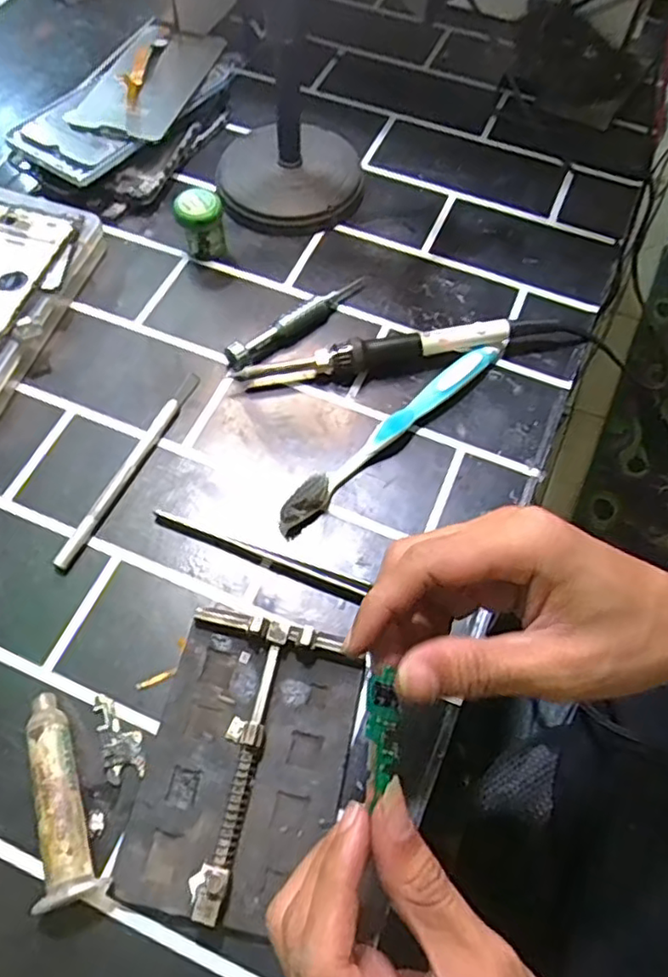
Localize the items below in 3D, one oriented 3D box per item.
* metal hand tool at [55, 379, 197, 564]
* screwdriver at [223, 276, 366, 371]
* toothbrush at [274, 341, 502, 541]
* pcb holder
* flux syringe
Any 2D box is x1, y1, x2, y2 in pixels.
[{"bbox_3d":[-0.116,-0.014,0.378,0.009,0.008,0.138,23,64,10],"label":"metal hand tool"},{"bbox_3d":[-0.021,-0.110,0.424,0.113,0.018,0.015,-38,69,-20],"label":"screwdriver"},{"bbox_3d":[0.036,-0.035,0.387,0.180,0.019,0.015,-39,70,-20],"label":"toothbrush"},{"bbox_3d":[-0.040,0.124,0.299,0.087,0.021,0.125,11,62,4],"label":"pcb holder"},{"bbox_3d":[-0.119,0.134,0.291,0.024,0.022,0.086,-13,63,-9],"label":"flux syringe"}]

